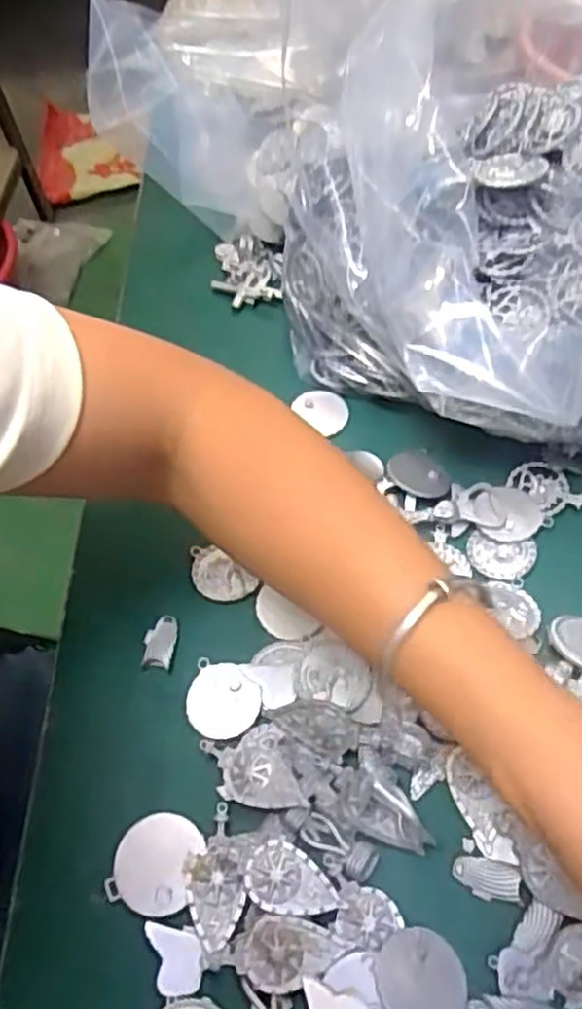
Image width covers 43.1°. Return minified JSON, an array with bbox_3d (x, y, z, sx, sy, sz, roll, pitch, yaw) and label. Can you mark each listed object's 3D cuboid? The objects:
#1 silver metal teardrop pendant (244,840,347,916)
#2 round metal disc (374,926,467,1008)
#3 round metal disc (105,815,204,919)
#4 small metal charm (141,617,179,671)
[{"bbox_3d":[0.001,0.160,0.313,0.040,0.004,0.026,8,61,7],"label":"silver metal teardrop pendant"},{"bbox_3d":[0.052,0.189,0.293,0.036,0.004,0.036,8,49,-9],"label":"round metal disc"},{"bbox_3d":[-0.060,0.157,0.324,0.036,0.004,0.040,13,56,14],"label":"round metal disc"},{"bbox_3d":[-0.069,0.072,0.389,0.016,0.004,0.029,4,55,7],"label":"small metal charm"}]

